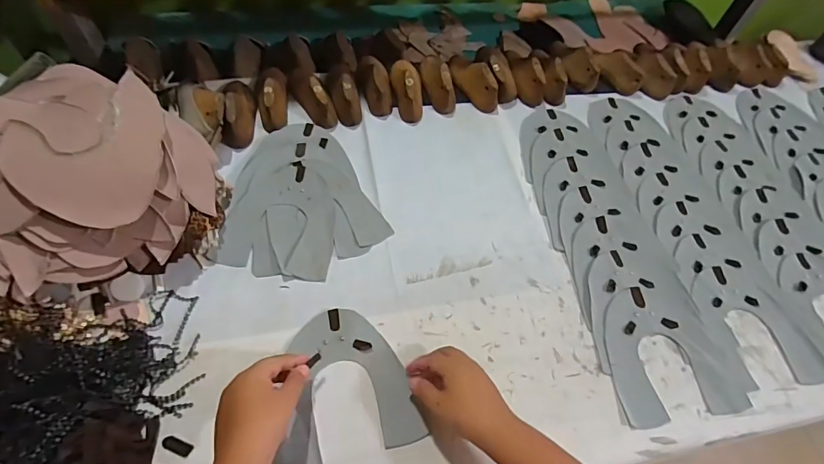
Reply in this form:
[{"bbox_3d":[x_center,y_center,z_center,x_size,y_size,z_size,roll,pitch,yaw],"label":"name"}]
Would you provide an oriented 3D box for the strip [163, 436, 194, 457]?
[{"bbox_3d":[-0.237,0.217,0.442,0.031,0.006,0.012,20,56,8],"label":"strip"}]

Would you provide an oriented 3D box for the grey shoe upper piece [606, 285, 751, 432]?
[{"bbox_3d":[0.309,0.144,0.541,0.150,0.009,0.164,-5,57,-9],"label":"grey shoe upper piece"}]

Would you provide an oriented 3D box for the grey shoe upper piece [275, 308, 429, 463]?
[{"bbox_3d":[-0.077,0.165,0.490,0.146,0.007,0.161,-9,57,-14],"label":"grey shoe upper piece"}]

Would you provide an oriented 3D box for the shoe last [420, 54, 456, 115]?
[{"bbox_3d":[0.042,-0.267,0.759,0.043,0.057,0.133,-11,58,-13],"label":"shoe last"}]

